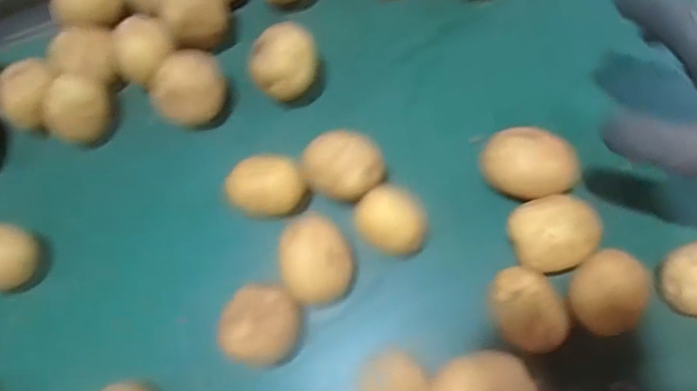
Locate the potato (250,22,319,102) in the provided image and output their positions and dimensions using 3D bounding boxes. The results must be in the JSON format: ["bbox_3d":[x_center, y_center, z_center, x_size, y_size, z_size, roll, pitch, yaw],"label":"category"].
[{"bbox_3d":[-0.052,-0.097,0.458,0.044,0.051,0.050,-2,72,-3],"label":"potato"}]

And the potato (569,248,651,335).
[{"bbox_3d":[0.165,0.064,0.375,0.045,0.032,0.049,1,72,-2],"label":"potato"}]

